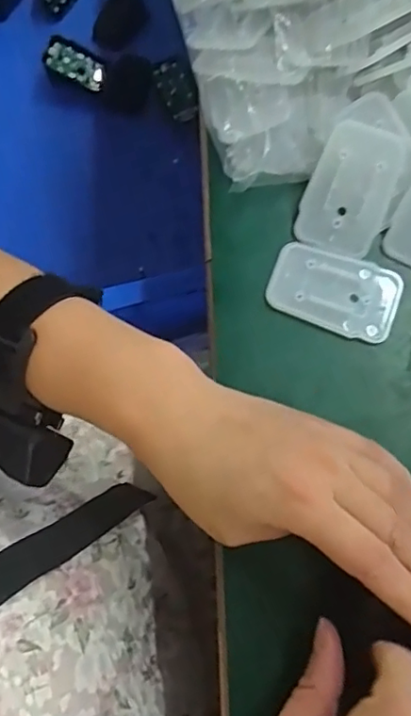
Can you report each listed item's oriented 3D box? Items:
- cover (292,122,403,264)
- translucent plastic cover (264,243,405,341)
[{"bbox_3d":[0.080,-0.092,0.316,0.044,0.006,0.068,22,105,2],"label":"cover"},{"bbox_3d":[0.071,-0.037,0.318,0.071,0.004,0.043,20,77,4],"label":"translucent plastic cover"}]

